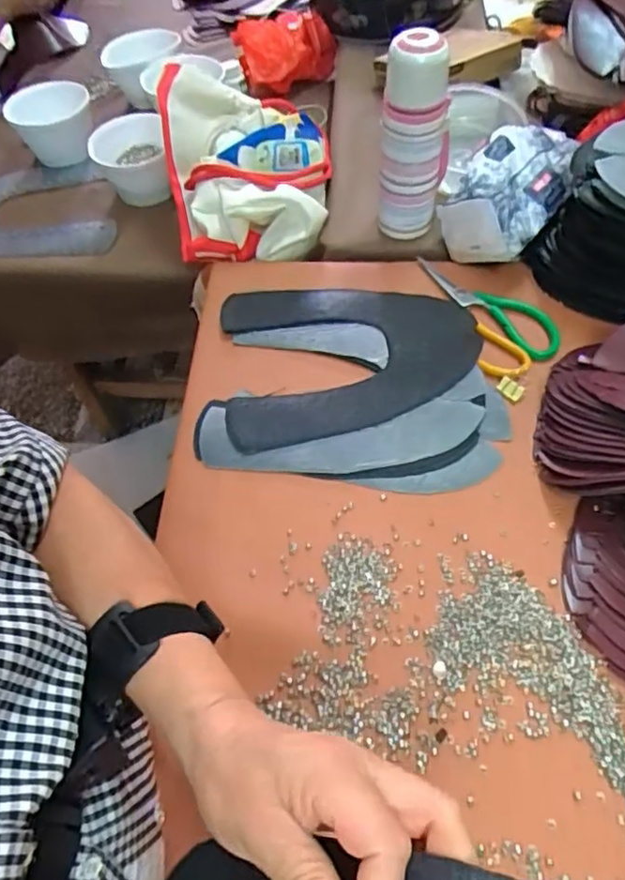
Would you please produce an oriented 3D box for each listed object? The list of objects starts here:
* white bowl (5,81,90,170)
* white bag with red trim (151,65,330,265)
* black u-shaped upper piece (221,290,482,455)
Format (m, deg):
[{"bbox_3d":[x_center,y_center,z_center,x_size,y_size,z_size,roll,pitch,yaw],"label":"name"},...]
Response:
[{"bbox_3d":[-0.414,-0.503,1.007,0.123,0.077,0.152,-10,58,-3],"label":"white bowl"},{"bbox_3d":[-0.086,-0.370,0.826,0.207,0.108,0.281,-11,58,-3],"label":"white bag with red trim"},{"bbox_3d":[0.039,-0.094,0.676,0.267,0.023,0.211,-6,57,0],"label":"black u-shaped upper piece"}]

